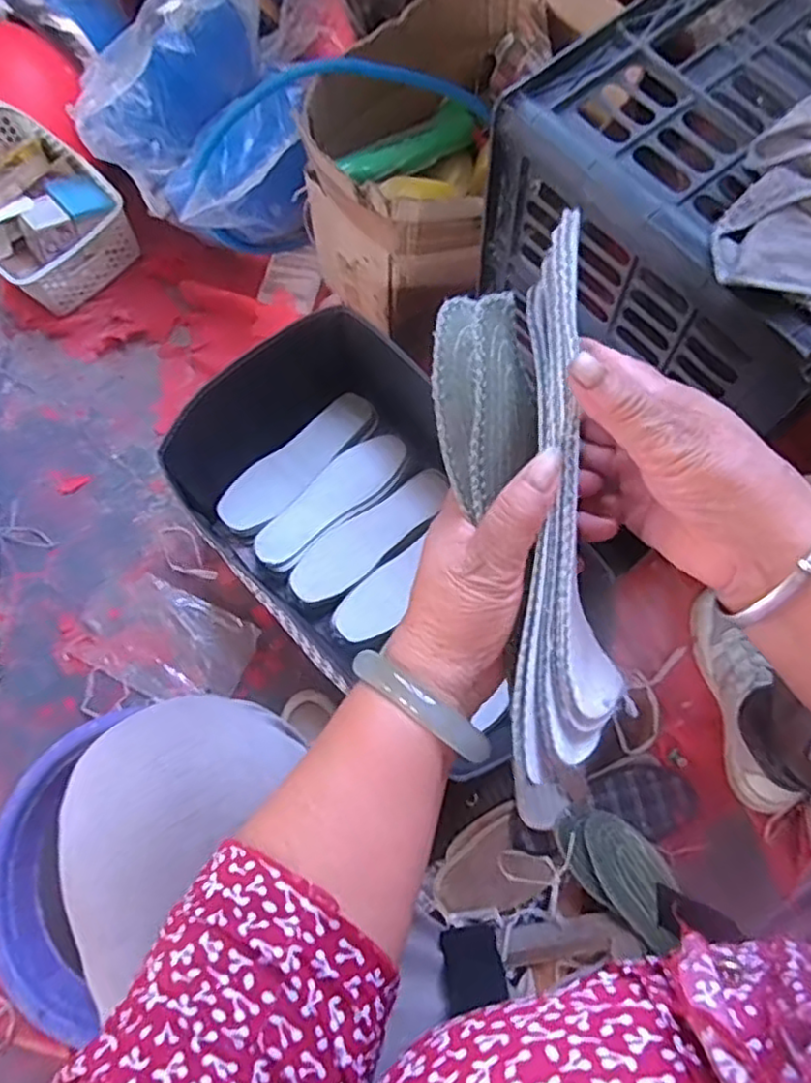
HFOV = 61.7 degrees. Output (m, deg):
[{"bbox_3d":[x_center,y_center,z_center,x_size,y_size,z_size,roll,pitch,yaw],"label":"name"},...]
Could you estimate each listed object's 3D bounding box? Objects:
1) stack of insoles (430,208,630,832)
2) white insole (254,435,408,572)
[{"bbox_3d":[0.059,-0.009,0.313,0.070,0.048,0.249,-9,89,-1],"label":"stack of insoles"},{"bbox_3d":[-0.090,-0.053,0.829,0.218,0.016,0.072,-42,75,-11],"label":"white insole"}]

